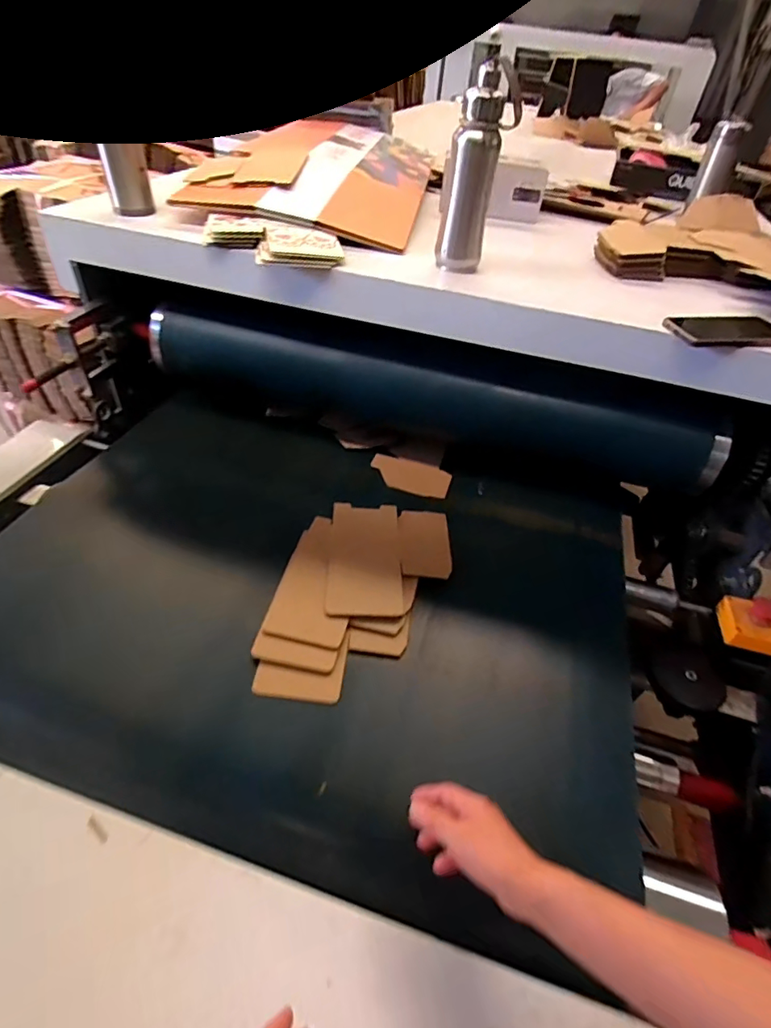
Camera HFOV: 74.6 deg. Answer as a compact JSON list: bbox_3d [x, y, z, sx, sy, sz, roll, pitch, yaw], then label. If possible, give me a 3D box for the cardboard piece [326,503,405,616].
[{"bbox_3d":[-0.033,0.067,0.829,0.115,0.004,0.243,2,41,-4],"label":"cardboard piece"}]

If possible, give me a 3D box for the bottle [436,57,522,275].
[{"bbox_3d":[0.136,-0.505,0.765,0.087,0.246,0.062,8,43,1],"label":"bottle"}]

